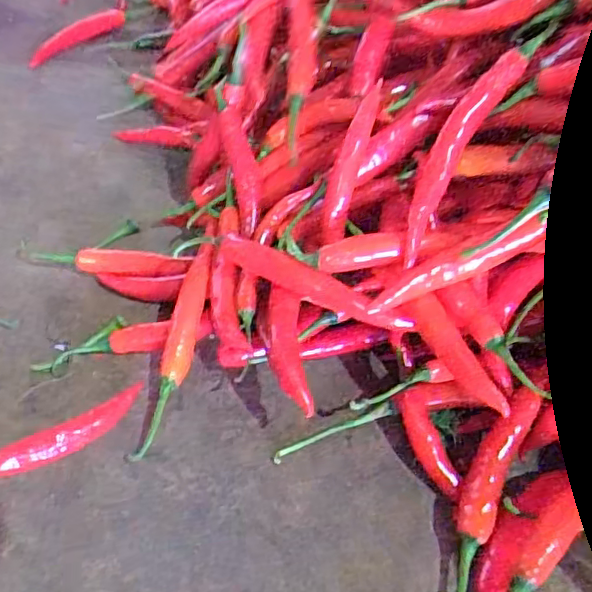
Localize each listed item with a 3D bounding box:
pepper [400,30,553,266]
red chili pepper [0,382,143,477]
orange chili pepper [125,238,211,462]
[{"bbox_3d":[0.104,-0.100,0.378,0.024,0.013,0.174,29,81,19],"label":"pepper"},{"bbox_3d":[-0.159,0.093,0.380,0.134,0.015,0.023,-24,56,-21],"label":"red chili pepper"},{"bbox_3d":[-0.080,0.035,0.411,0.018,0.018,0.149,10,66,5],"label":"orange chili pepper"}]

